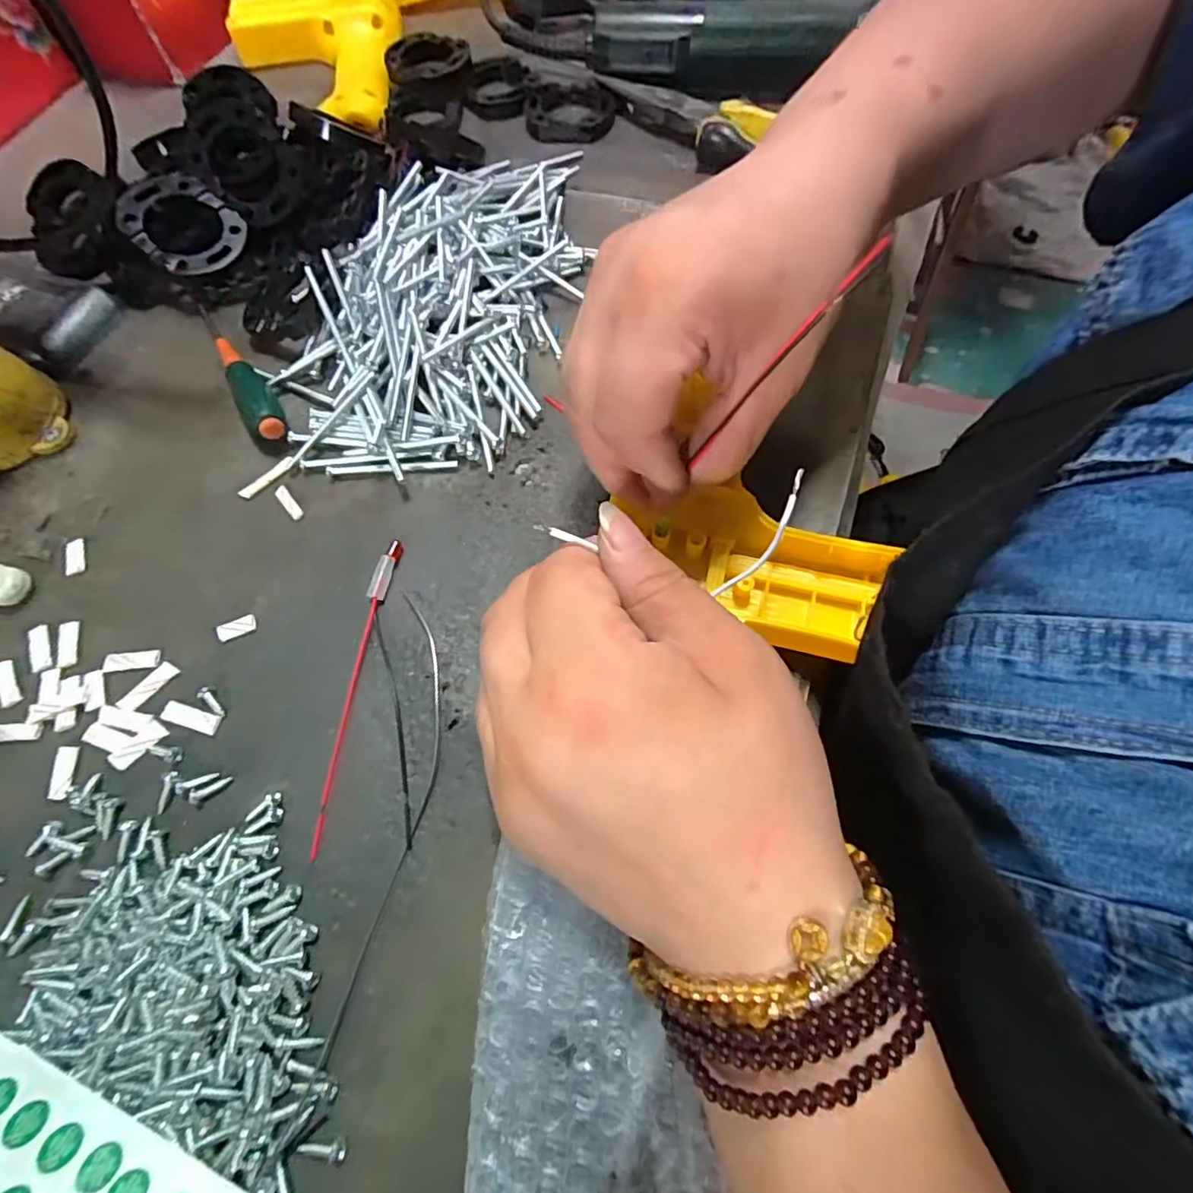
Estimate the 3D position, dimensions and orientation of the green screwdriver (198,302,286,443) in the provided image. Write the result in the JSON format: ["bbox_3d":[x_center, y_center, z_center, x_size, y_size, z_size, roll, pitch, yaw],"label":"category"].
[{"bbox_3d":[-0.182,-0.120,0.284,0.016,0.016,0.116,-30,69,-10],"label":"green screwdriver"}]

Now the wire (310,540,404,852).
[{"bbox_3d":[-0.095,0.034,0.221,0.009,0.007,0.125,5,67,4],"label":"wire"}]

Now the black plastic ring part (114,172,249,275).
[{"bbox_3d":[-0.221,-0.198,0.299,0.056,0.005,0.050,34,74,-10],"label":"black plastic ring part"}]

